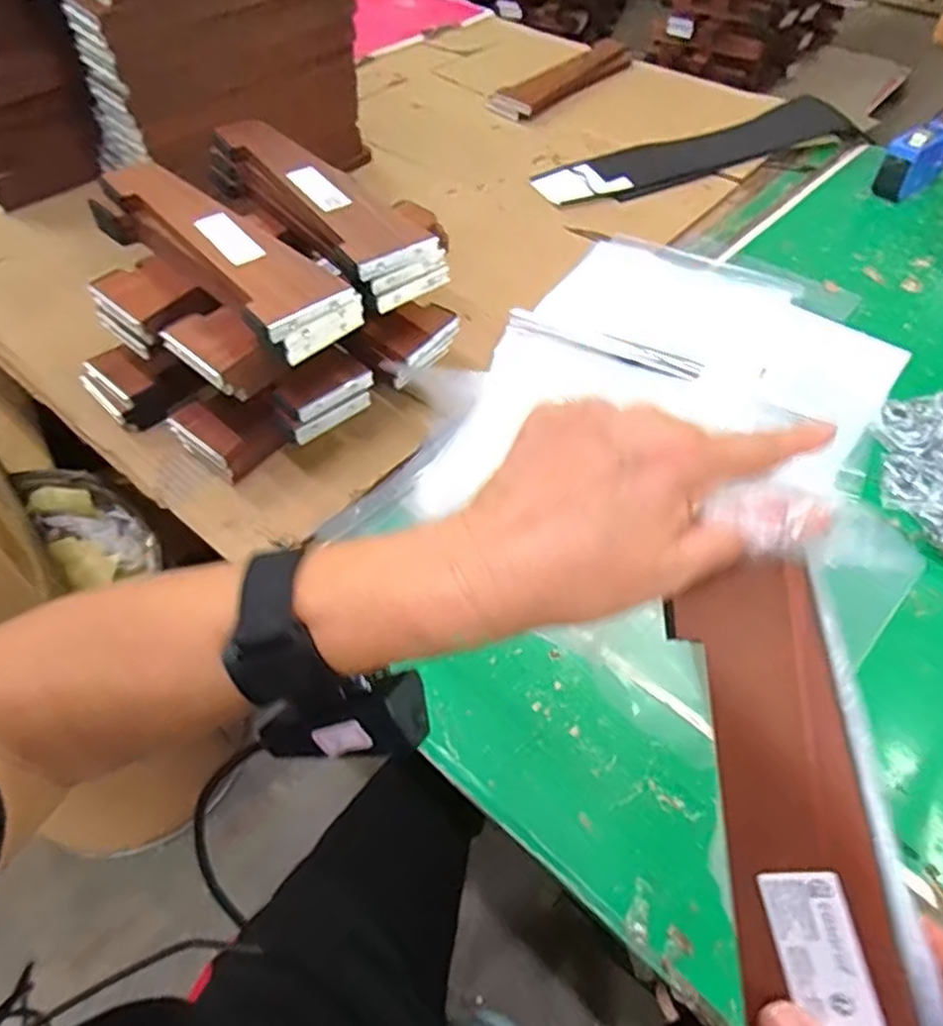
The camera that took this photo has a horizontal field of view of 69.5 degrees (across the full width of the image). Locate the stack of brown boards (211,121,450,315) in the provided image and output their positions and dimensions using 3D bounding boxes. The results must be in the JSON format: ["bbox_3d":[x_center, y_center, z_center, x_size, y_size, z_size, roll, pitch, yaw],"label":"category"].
[{"bbox_3d":[-0.156,-0.307,0.676,0.098,0.059,0.311,-37,61,-25],"label":"stack of brown boards"}]

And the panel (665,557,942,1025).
[{"bbox_3d":[0.129,0.159,0.259,0.070,0.018,0.273,-10,79,29],"label":"panel"}]

